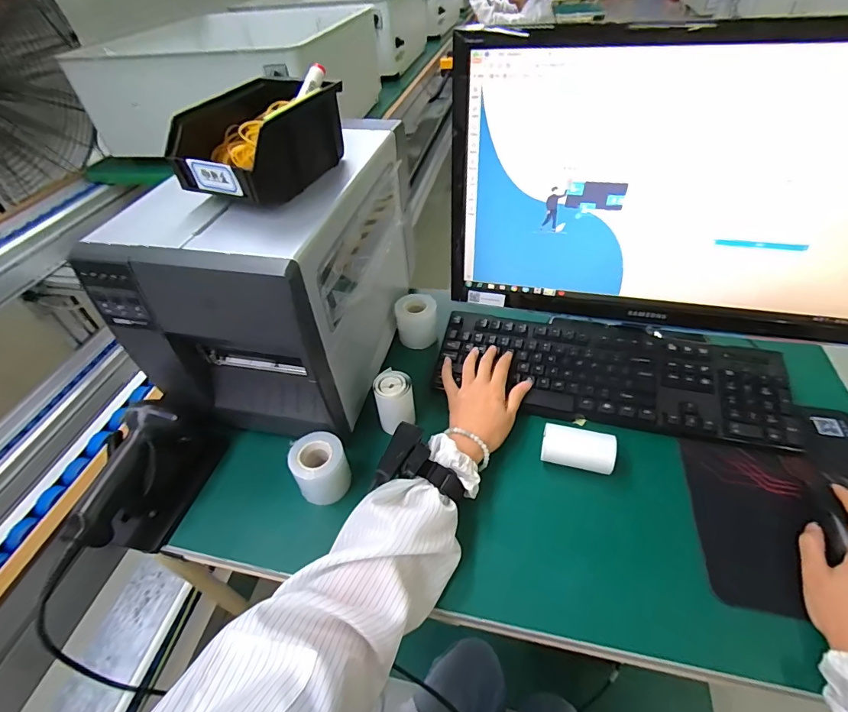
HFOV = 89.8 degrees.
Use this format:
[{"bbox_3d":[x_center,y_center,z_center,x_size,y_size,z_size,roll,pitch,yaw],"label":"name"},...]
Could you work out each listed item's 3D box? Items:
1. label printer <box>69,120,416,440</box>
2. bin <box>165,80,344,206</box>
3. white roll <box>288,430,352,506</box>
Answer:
[{"bbox_3d":[-0.175,-0.110,0.572,0.231,0.260,0.363,8,47,12],"label":"label printer"},{"bbox_3d":[-0.169,-0.231,0.459,0.110,0.073,0.182,15,49,18],"label":"bin"},{"bbox_3d":[-0.121,0.136,0.508,0.058,0.084,0.058,-2,46,2],"label":"white roll"}]

